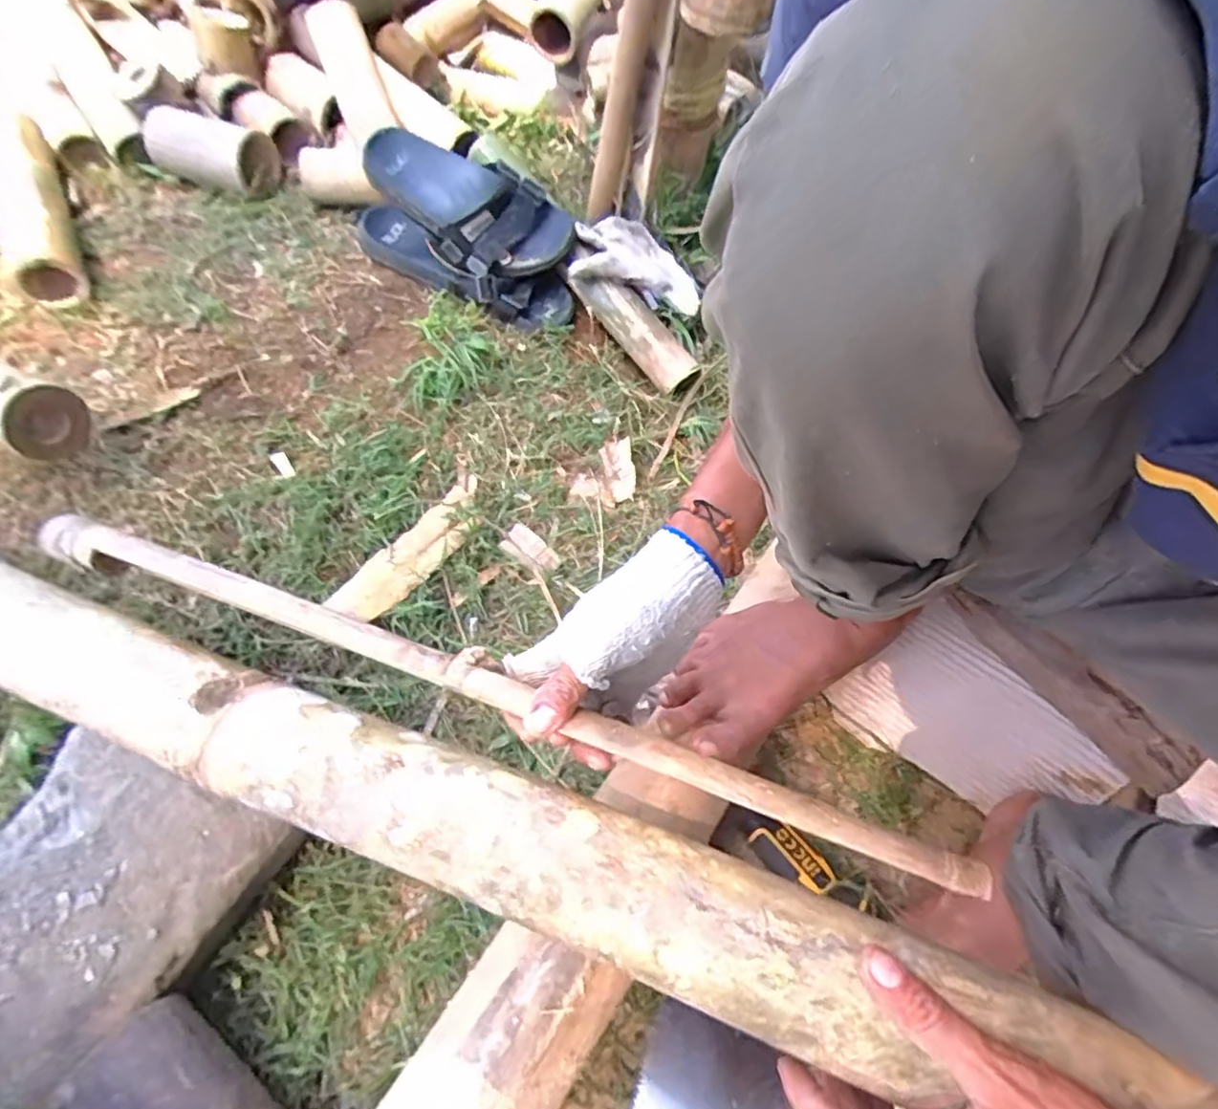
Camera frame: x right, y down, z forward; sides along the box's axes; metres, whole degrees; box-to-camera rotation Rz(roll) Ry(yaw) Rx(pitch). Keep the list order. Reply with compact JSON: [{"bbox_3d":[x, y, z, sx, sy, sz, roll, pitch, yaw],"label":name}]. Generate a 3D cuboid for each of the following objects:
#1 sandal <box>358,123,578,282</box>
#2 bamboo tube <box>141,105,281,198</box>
[{"bbox_3d":[-0.181,-0.430,0.756,0.270,0.060,0.124,31,66,13],"label":"sandal"},{"bbox_3d":[-0.509,-0.522,0.797,0.163,0.063,0.083,20,63,14],"label":"bamboo tube"}]

